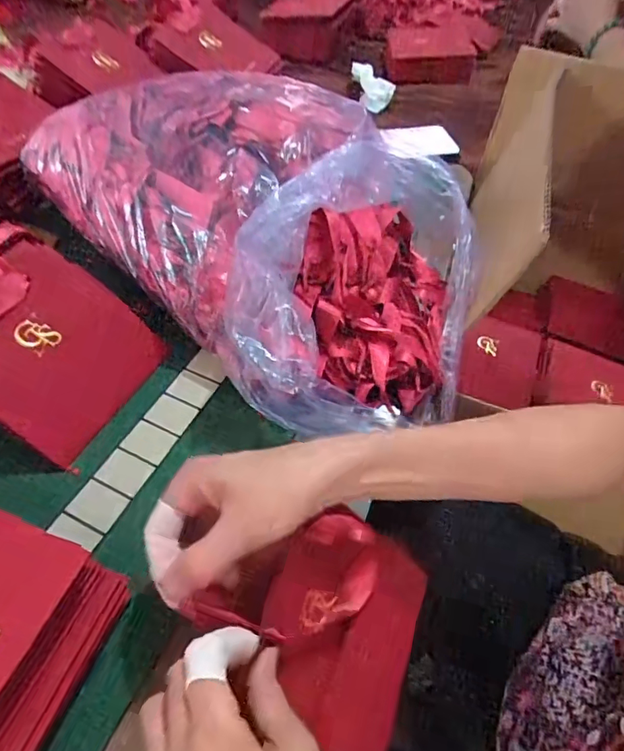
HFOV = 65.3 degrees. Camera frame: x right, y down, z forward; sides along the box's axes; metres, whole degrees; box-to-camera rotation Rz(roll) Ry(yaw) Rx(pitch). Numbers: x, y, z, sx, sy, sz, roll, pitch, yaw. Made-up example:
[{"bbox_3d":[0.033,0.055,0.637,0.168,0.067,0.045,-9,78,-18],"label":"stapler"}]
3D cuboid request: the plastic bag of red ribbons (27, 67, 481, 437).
[{"bbox_3d":[-0.042,-0.161,0.485,0.276,0.150,0.482,-34,61,-26],"label":"plastic bag of red ribbons"}]

